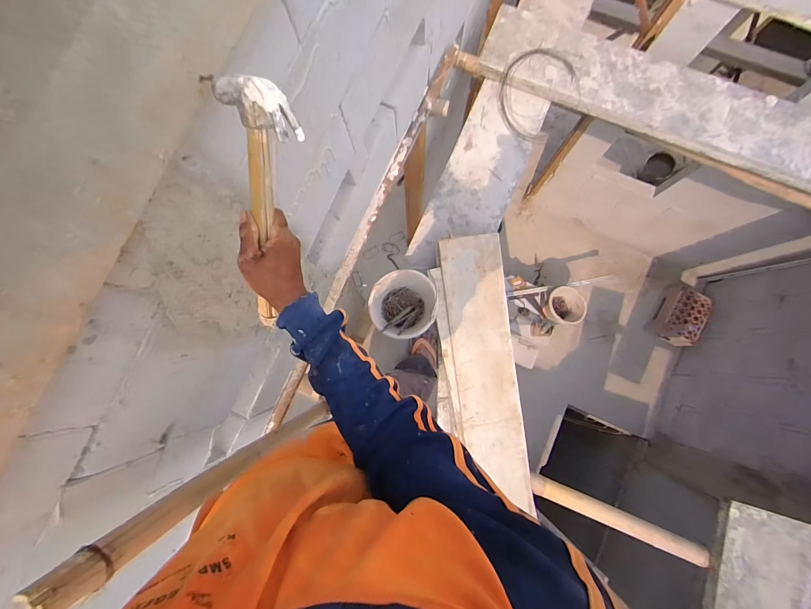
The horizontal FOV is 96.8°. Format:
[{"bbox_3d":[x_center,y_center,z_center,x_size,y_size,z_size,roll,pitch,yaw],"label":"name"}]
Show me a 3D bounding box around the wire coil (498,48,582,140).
[{"bbox_3d":[0.564,-0.918,1.555,0.346,0.104,0.317,-42,84,-4],"label":"wire coil"}]

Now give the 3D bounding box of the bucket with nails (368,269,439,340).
[{"bbox_3d":[-0.006,0.006,1.364,0.239,0.172,0.241,0,83,1],"label":"bucket with nails"}]

